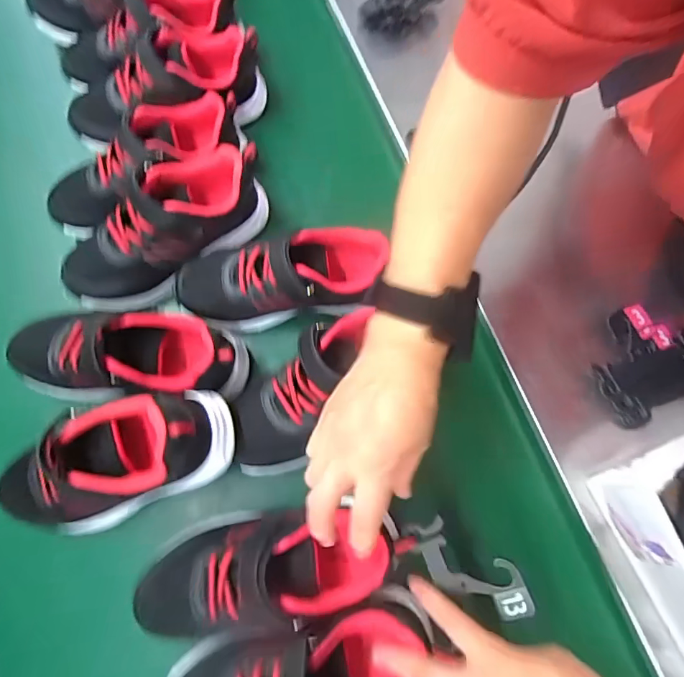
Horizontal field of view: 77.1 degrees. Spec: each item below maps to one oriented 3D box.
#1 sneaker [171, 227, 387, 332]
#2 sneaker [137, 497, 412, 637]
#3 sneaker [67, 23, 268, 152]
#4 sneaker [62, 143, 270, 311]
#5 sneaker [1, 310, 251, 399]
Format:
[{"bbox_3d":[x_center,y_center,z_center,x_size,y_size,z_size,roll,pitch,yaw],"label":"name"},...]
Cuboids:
[{"bbox_3d":[-0.060,-0.054,0.408,0.187,0.093,0.074,-3,74,-1],"label":"sneaker"},{"bbox_3d":[-0.056,0.179,0.332,0.204,0.082,0.082,-5,74,2],"label":"sneaker"},{"bbox_3d":[-0.193,-0.278,0.476,0.210,0.088,0.074,-14,74,-4],"label":"sneaker"},{"bbox_3d":[-0.176,-0.110,0.423,0.210,0.086,0.089,-28,76,-8],"label":"sneaker"},{"bbox_3d":[-0.194,0.014,0.381,0.208,0.071,0.081,1,74,0],"label":"sneaker"}]

